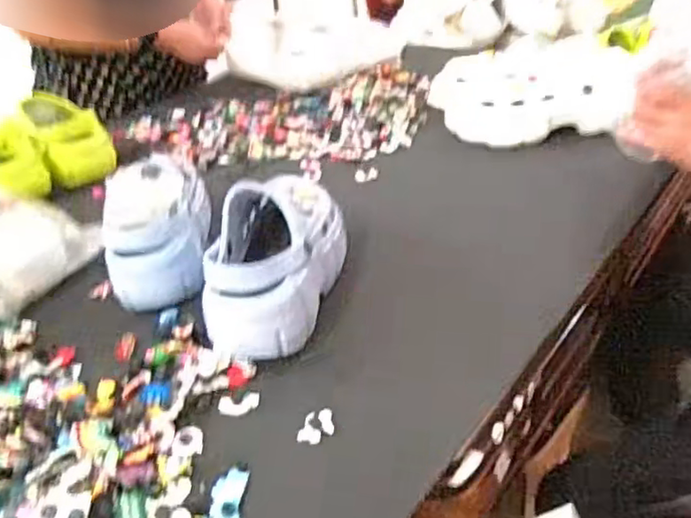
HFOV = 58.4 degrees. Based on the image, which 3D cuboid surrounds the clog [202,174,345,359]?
[{"bbox_3d":[-0.067,-0.005,0.614,0.098,0.107,0.220,2,36,14],"label":"clog"}]

